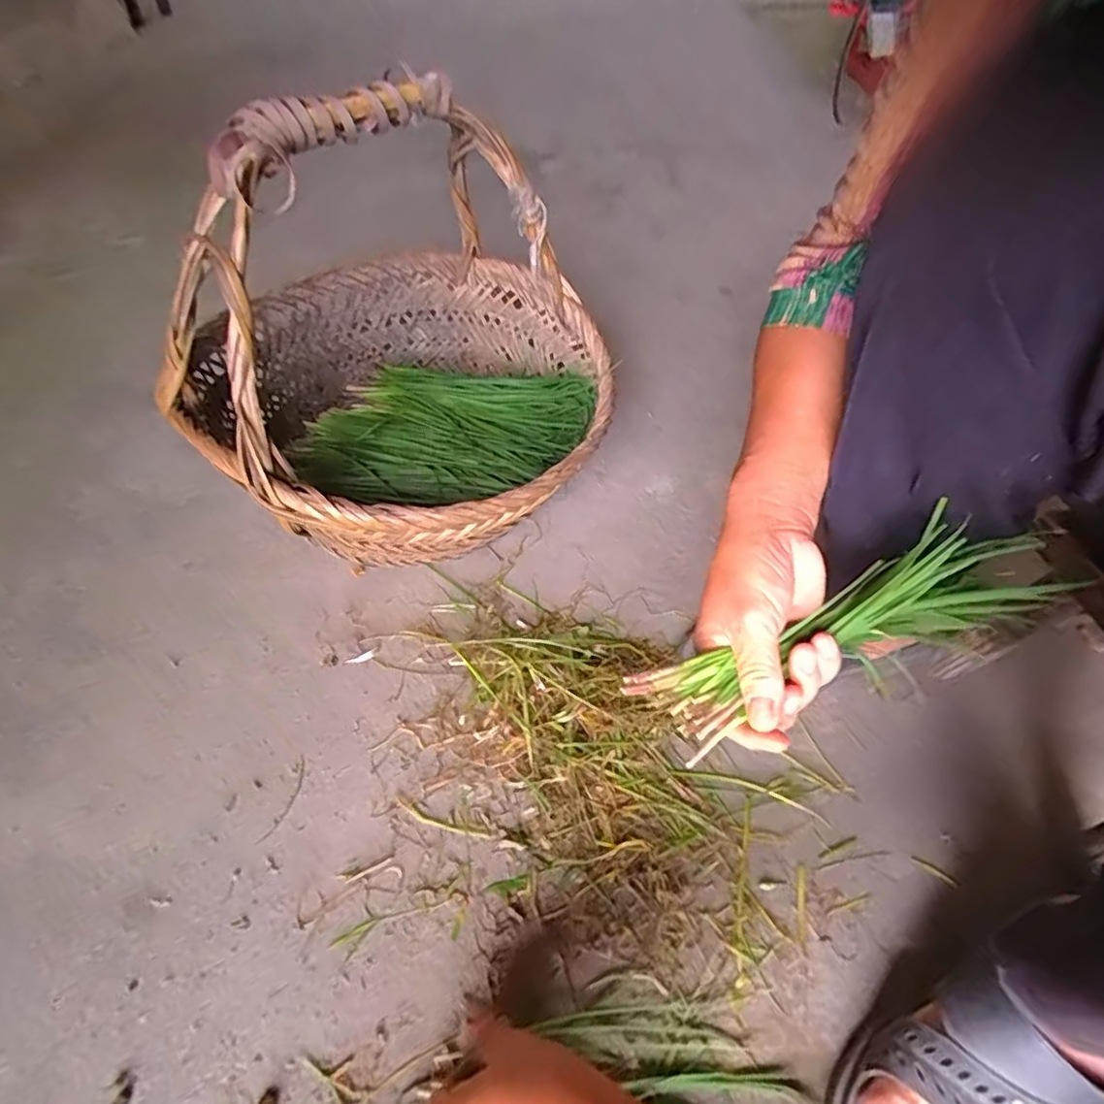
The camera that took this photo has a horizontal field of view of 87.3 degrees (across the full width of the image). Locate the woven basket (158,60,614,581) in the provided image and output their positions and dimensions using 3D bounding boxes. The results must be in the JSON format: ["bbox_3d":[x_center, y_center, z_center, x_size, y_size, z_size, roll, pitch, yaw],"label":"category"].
[{"bbox_3d":[-0.164,-0.233,0.568,0.459,0.338,0.399,31,58,24],"label":"woven basket"}]

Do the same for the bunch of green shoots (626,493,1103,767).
[{"bbox_3d":[0.163,0.041,0.320,0.245,0.041,0.055,-22,53,-5],"label":"bunch of green shoots"}]

